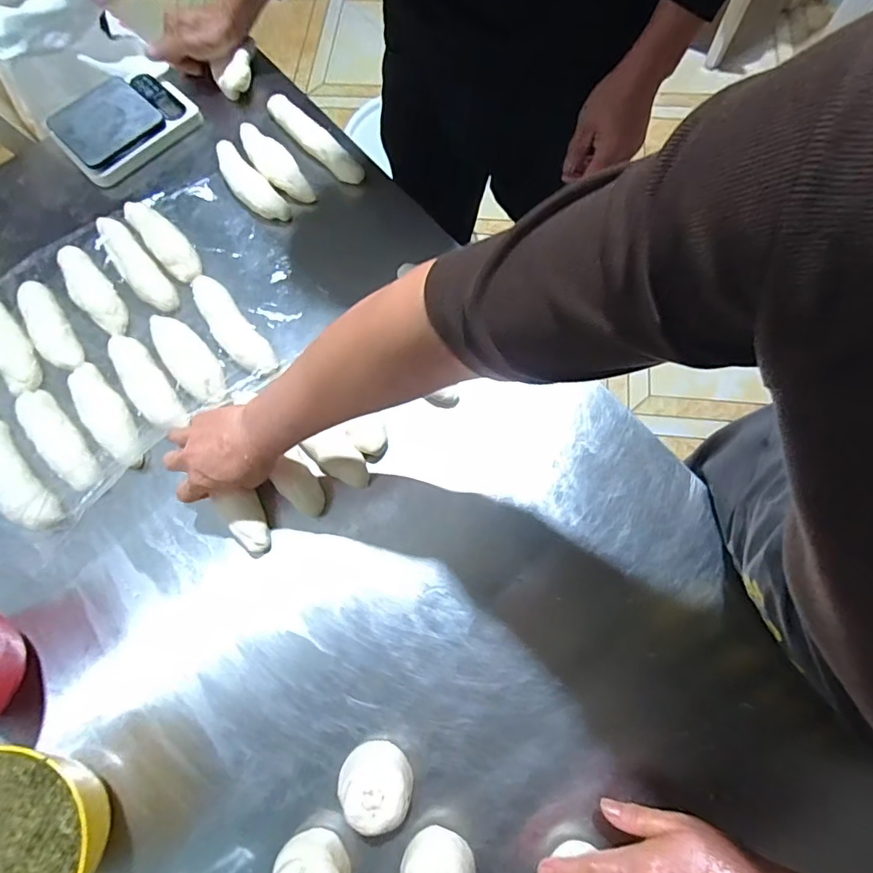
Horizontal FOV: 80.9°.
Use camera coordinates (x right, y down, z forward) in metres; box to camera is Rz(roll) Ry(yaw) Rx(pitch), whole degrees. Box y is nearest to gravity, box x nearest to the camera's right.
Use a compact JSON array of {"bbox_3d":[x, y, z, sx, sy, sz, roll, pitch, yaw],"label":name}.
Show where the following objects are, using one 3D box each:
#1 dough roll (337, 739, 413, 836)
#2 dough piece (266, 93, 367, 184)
[{"bbox_3d":[-0.051,0.294,0.435,0.060,0.052,0.053,29,75,12],"label":"dough roll"},{"bbox_3d":[-0.166,-0.399,0.684,0.183,0.028,0.036,42,78,15],"label":"dough piece"}]

